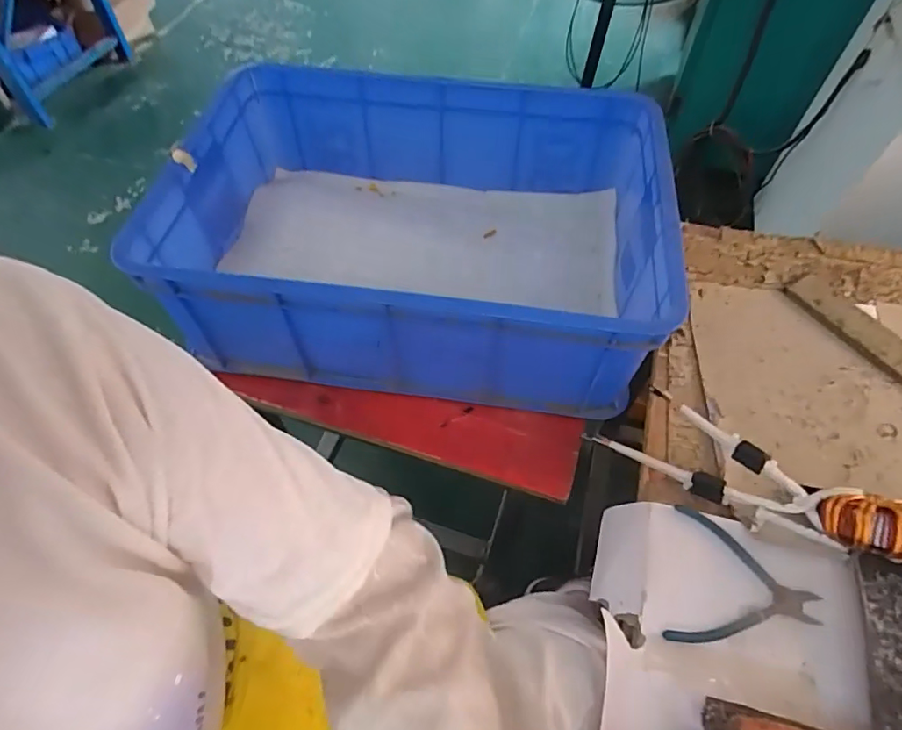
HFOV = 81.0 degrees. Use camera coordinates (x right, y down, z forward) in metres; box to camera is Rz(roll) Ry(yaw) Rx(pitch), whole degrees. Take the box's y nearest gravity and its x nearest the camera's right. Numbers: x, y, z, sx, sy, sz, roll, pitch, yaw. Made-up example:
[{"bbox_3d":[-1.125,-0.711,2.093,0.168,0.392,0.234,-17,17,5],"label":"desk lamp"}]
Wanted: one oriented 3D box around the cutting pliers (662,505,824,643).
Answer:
[{"bbox_3d":[0.276,0.212,0.498,0.134,0.005,0.125,15,57,8],"label":"cutting pliers"}]

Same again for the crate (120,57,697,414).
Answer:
[{"bbox_3d":[-0.044,-0.184,0.707,0.599,0.196,0.395,8,57,4],"label":"crate"}]

